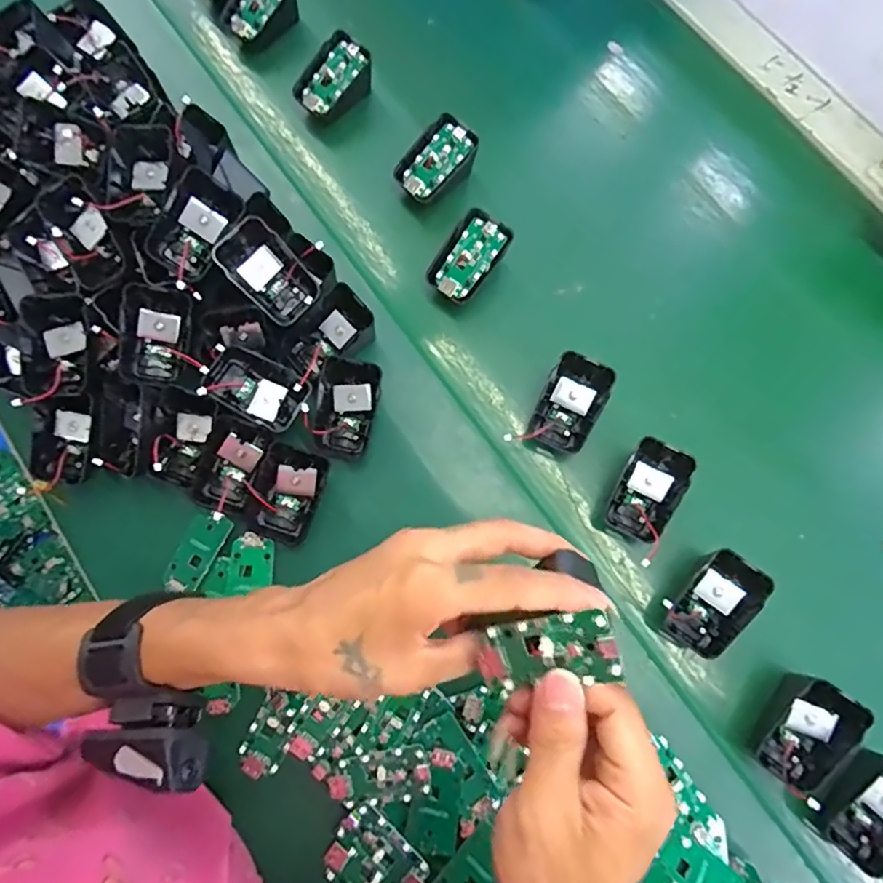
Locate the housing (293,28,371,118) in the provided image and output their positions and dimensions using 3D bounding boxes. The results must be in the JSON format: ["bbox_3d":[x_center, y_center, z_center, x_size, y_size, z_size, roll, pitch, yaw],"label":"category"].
[{"bbox_3d":[-0.093,-0.312,0.490,0.045,0.040,0.066,41,77,11],"label":"housing"}]

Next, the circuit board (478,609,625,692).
[{"bbox_3d":[0.046,0.093,0.248,0.064,0.005,0.030,-17,90,28],"label":"circuit board"}]

